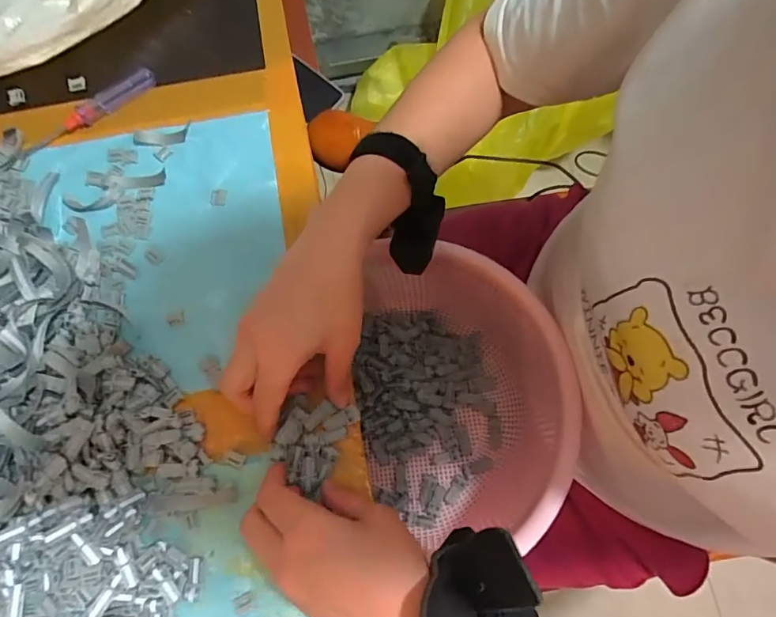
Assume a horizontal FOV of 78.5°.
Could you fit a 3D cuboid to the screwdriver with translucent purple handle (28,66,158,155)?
[{"bbox_3d":[-0.254,-0.169,0.406,0.120,0.012,0.017,-36,79,-9],"label":"screwdriver with translucent purple handle"}]

